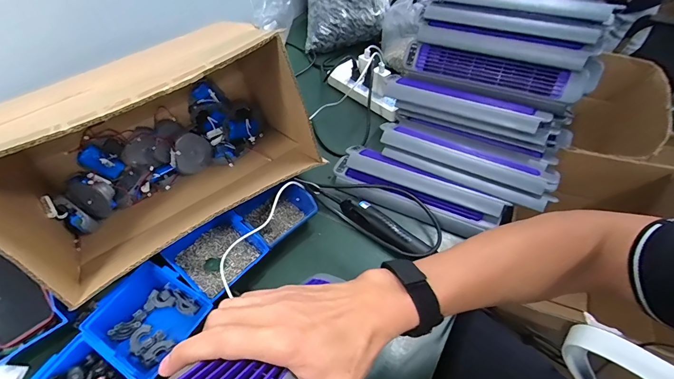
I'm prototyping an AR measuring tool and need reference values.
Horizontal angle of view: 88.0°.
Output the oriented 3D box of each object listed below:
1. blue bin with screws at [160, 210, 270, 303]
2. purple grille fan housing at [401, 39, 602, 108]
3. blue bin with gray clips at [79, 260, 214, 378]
[{"bbox_3d":[-0.191,0.097,0.548,0.119,0.053,0.125,-37,55,-23],"label":"blue bin with screws"},{"bbox_3d":[0.270,-0.203,0.610,0.312,0.069,0.055,14,53,18],"label":"purple grille fan housing"},{"bbox_3d":[-0.260,0.183,0.490,0.133,0.065,0.124,23,56,23],"label":"blue bin with gray clips"}]

